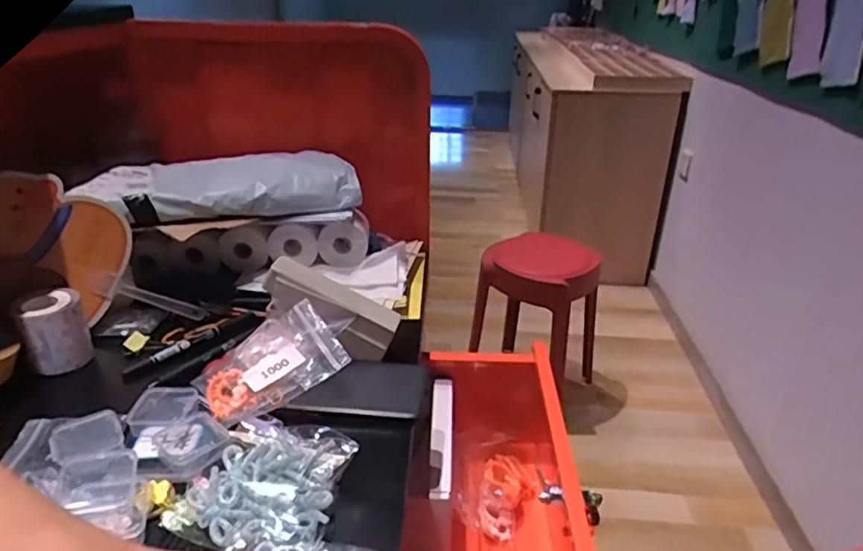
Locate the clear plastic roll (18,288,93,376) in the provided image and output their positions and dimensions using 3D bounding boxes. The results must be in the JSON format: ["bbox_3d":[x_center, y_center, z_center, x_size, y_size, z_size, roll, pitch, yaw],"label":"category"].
[{"bbox_3d":[-0.346,0.052,0.547,0.047,0.062,0.045,1,27,0],"label":"clear plastic roll"}]

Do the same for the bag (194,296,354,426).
[{"bbox_3d":[-0.138,0.075,0.510,0.119,0.024,0.085,-23,53,-10],"label":"bag"}]

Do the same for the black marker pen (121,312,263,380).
[{"bbox_3d":[-0.231,0.067,0.583,0.018,0.015,0.139,24,35,38],"label":"black marker pen"}]

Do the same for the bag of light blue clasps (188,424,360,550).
[{"bbox_3d":[-0.114,0.140,0.409,0.101,0.028,0.103,9,28,16],"label":"bag of light blue clasps"}]

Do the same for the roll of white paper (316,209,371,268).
[{"bbox_3d":[-0.104,-0.044,0.705,0.060,0.053,0.047,-2,27,-6],"label":"roll of white paper"}]

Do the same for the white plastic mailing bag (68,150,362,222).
[{"bbox_3d":[-0.230,-0.100,0.669,0.286,0.056,0.113,-9,28,-19],"label":"white plastic mailing bag"}]

